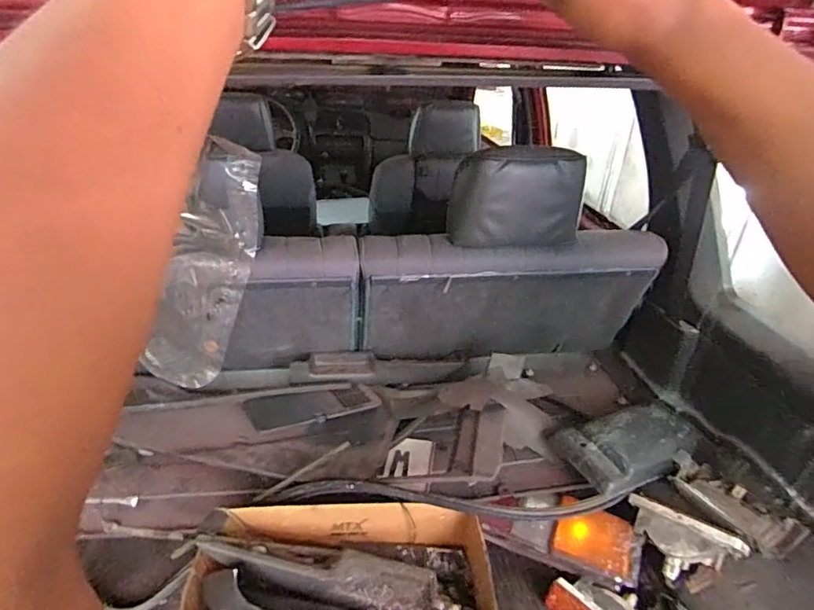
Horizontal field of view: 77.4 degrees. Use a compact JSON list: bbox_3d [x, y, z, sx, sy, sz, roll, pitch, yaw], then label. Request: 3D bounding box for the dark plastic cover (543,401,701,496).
[{"bbox_3d":[0.439,0.260,0.959,0.275,0.051,0.149,-6,31,-14],"label":"dark plastic cover"}]

